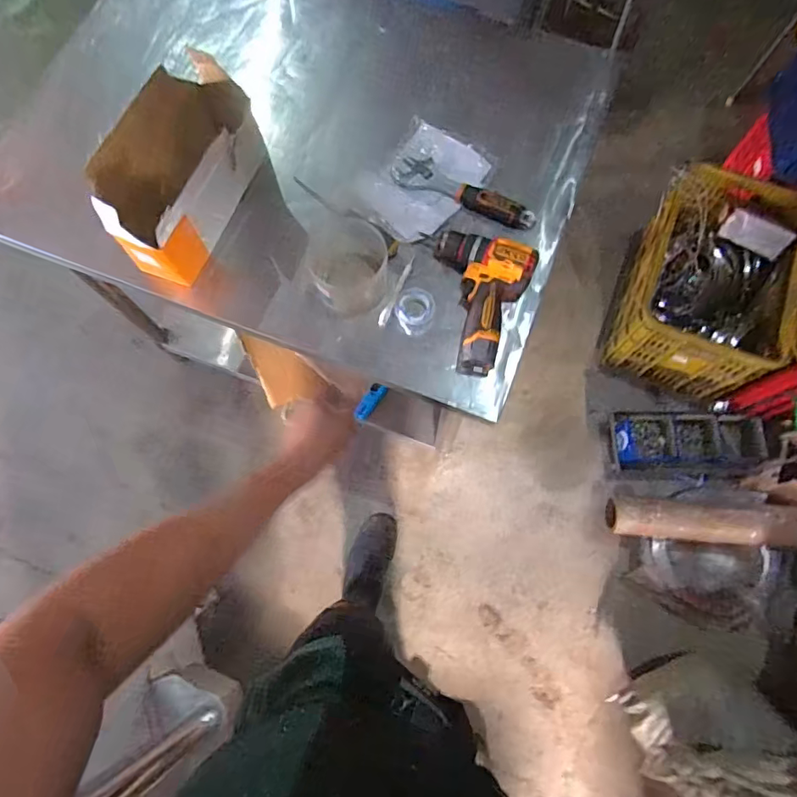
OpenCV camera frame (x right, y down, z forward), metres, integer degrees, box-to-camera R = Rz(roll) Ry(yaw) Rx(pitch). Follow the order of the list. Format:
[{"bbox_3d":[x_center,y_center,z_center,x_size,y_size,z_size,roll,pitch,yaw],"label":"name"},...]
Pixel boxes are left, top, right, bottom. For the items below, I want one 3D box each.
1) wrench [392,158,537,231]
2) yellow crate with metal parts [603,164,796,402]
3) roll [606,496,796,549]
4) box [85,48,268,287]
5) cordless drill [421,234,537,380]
[{"bbox_3d":[0.107,-0.343,0.849,0.251,0.027,0.053,26,75,9],"label":"wrench"},{"bbox_3d":[0.833,-0.328,1.382,0.346,0.267,0.561,18,74,7],"label":"yellow crate with metal parts"},{"bbox_3d":[0.777,0.295,1.230,0.538,0.082,0.102,5,73,2],"label":"roll"},{"bbox_3d":[-0.320,-0.346,0.801,0.130,0.173,0.312,23,75,8],"label":"box"},{"bbox_3d":[0.103,-0.151,0.780,0.178,0.058,0.211,16,74,6],"label":"cordless drill"}]

